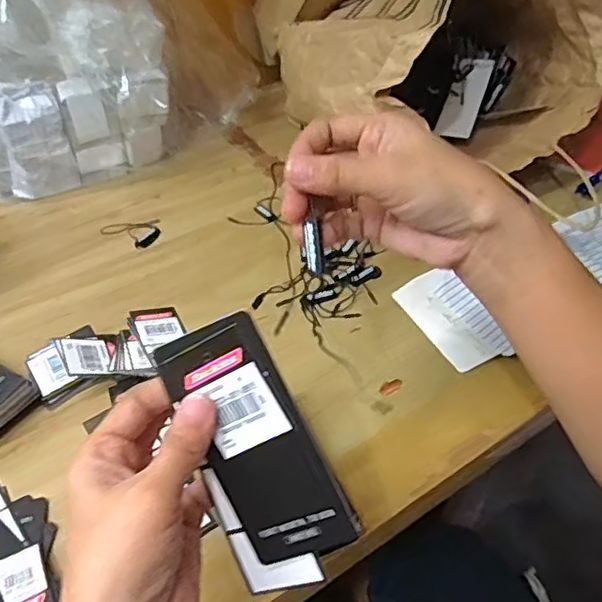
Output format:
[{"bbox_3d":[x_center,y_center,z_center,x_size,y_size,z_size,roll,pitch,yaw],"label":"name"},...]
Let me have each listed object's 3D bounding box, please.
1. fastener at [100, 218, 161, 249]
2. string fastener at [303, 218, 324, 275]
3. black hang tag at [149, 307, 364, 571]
[{"bbox_3d":[-0.165,-0.073,0.600,0.063,0.004,0.042,22,50,27],"label":"fastener"},{"bbox_3d":[0.006,-0.025,0.290,0.007,0.004,0.025,-6,86,1],"label":"string fastener"},{"bbox_3d":[-0.019,0.061,0.256,0.050,0.109,0.004,-26,6,19],"label":"black hang tag"}]

